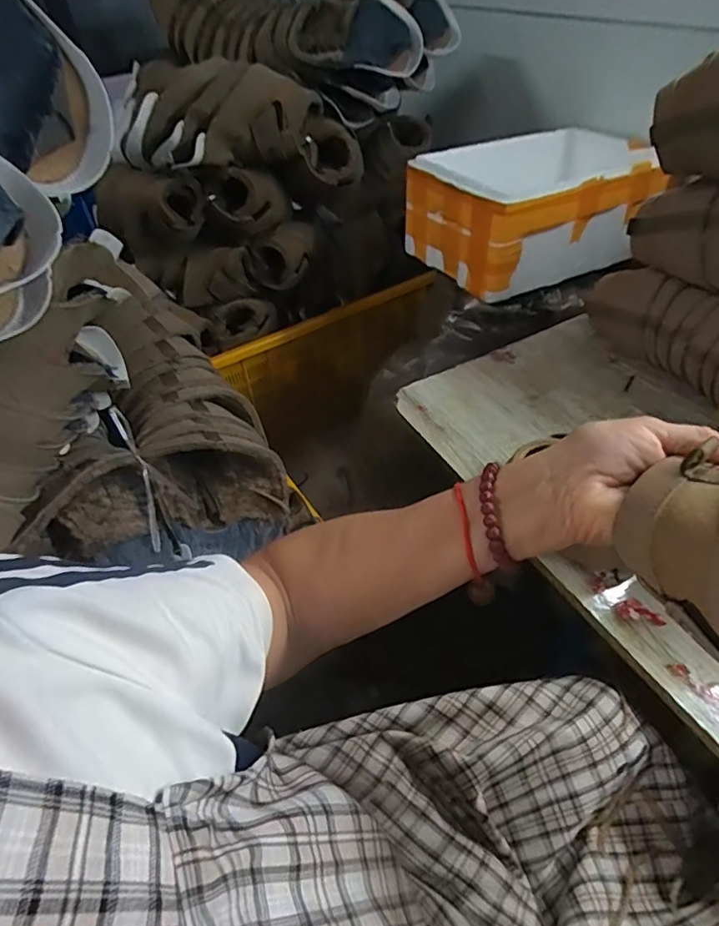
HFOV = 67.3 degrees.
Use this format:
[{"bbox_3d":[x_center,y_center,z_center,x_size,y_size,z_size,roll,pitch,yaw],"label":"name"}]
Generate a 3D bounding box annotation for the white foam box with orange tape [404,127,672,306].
[{"bbox_3d":[0.342,-0.481,0.990,0.455,0.153,0.304,-22,49,-17],"label":"white foam box with orange tape"}]

